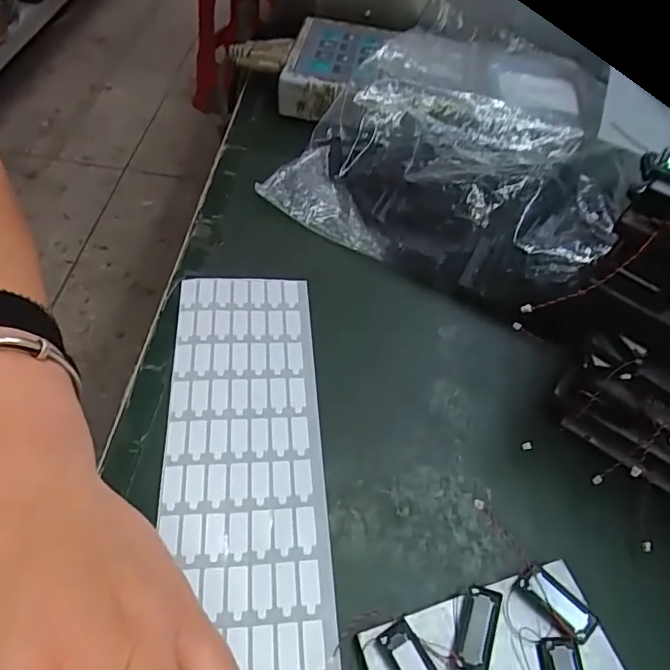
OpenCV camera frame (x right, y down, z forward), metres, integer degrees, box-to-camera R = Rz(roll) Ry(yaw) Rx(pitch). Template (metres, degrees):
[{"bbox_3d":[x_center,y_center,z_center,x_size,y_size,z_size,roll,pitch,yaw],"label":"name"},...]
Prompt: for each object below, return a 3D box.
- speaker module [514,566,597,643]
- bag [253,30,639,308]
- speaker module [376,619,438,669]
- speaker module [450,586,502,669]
[{"bbox_3d":[0.074,0.090,0.189,0.011,0.006,0.026,-34,62,-27],"label":"speaker module"},{"bbox_3d":[0.086,-0.115,0.335,0.175,0.040,0.205,28,55,17],"label":"bag"},{"bbox_3d":[0.025,0.103,0.173,0.011,0.008,0.026,-24,57,-22],"label":"speaker module"},{"bbox_3d":[0.046,0.096,0.182,0.012,0.006,0.026,20,53,11],"label":"speaker module"}]

